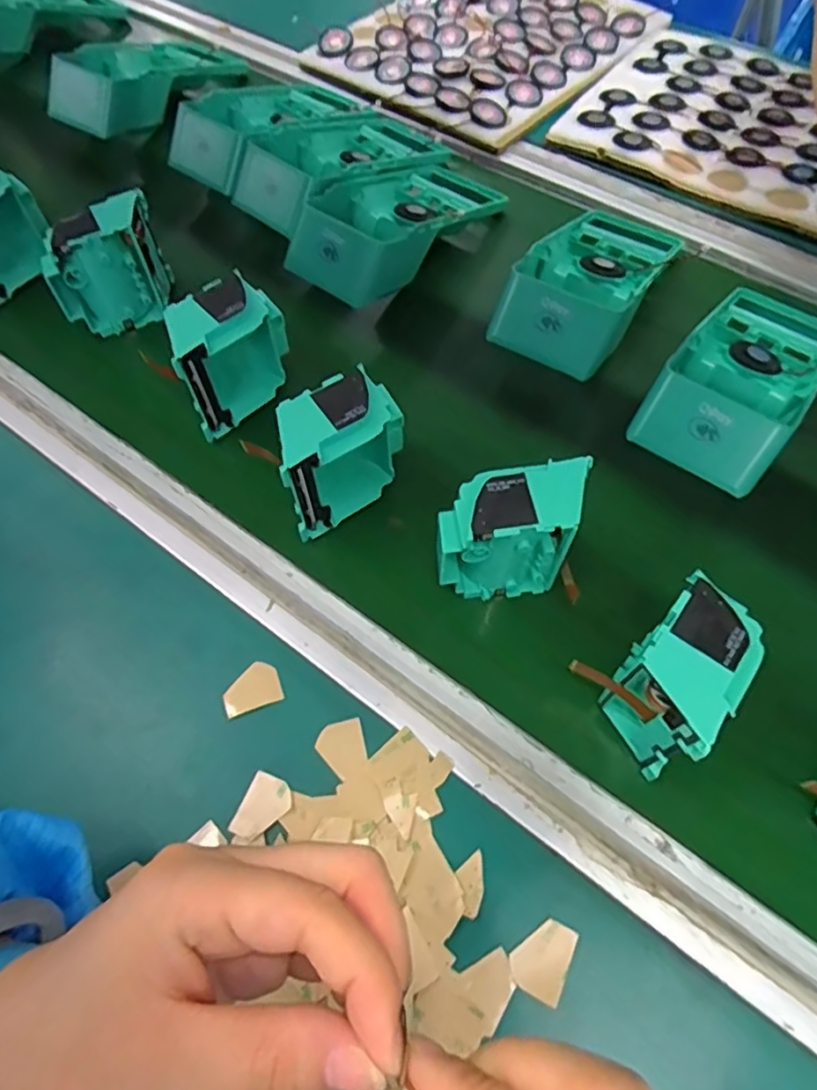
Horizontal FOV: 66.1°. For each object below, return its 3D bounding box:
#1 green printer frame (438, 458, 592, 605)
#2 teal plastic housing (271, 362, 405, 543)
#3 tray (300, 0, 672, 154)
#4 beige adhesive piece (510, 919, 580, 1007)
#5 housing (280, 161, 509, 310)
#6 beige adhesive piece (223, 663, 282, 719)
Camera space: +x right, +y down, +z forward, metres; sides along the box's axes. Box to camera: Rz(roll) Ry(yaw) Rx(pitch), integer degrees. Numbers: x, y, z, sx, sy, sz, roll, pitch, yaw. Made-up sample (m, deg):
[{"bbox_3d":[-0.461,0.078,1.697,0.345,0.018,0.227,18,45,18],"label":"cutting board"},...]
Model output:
[{"bbox_3d":[0.053,-0.004,0.333,0.073,0.075,0.042,0,62,2],"label":"green printer frame"},{"bbox_3d":[-0.042,-0.052,0.362,0.082,0.080,0.040,-39,68,-17],"label":"teal plastic housing"},{"bbox_3d":[0.089,-0.518,0.642,0.245,0.018,0.316,40,70,20],"label":"tray"},{"bbox_3d":[0.058,0.176,0.269,0.023,0.004,0.029,25,65,14],"label":"beige adhesive piece"},{"bbox_3d":[-0.004,-0.257,0.491,0.085,0.057,0.196,37,69,19],"label":"housing"},{"bbox_3d":[-0.082,0.074,0.328,0.030,0.004,0.023,-18,63,-8],"label":"beige adhesive piece"}]

